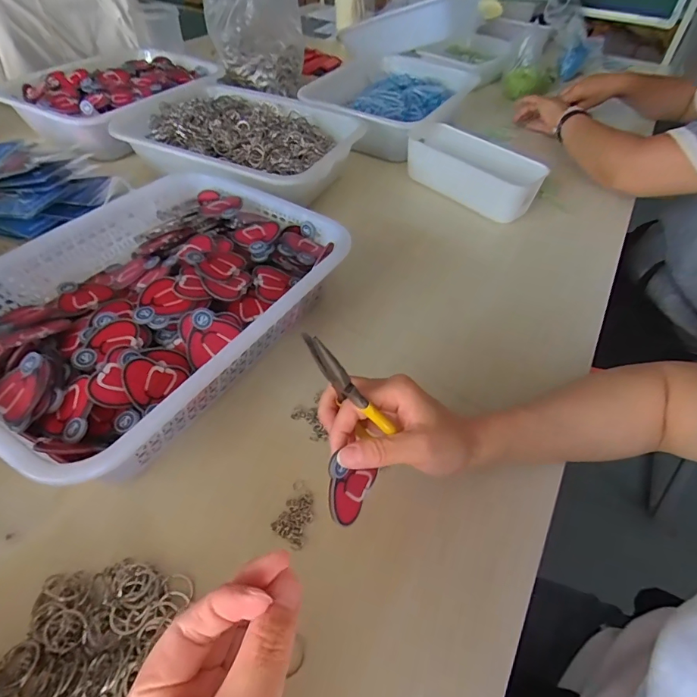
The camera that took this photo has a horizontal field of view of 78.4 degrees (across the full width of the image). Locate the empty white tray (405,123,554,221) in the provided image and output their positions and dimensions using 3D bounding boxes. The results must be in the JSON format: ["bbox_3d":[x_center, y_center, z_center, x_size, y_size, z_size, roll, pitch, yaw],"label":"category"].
[{"bbox_3d":[0.192,-0.269,0.662,0.208,0.073,0.103,36,56,25],"label":"empty white tray"}]

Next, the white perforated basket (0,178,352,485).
[{"bbox_3d":[-0.189,-0.049,0.421,0.260,0.065,0.345,27,53,19],"label":"white perforated basket"}]

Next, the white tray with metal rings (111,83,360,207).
[{"bbox_3d":[-0.169,-0.314,0.661,0.328,0.076,0.266,19,50,13],"label":"white tray with metal rings"}]

